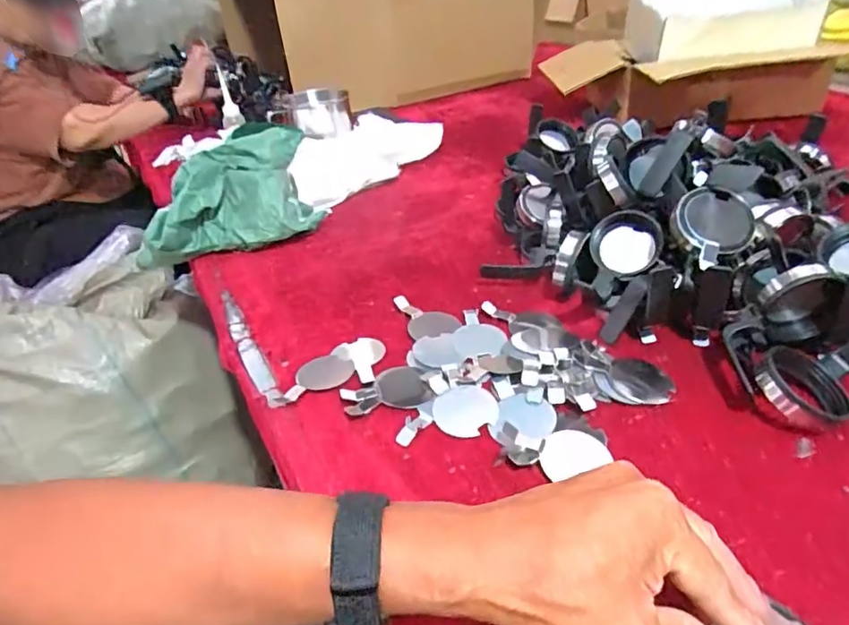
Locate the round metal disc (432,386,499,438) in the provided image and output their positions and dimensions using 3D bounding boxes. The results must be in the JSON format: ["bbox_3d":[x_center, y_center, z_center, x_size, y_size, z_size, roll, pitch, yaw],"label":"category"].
[{"bbox_3d":[0.036,0.087,0.492,0.055,0.007,0.053,-4,36,3],"label":"round metal disc"}]

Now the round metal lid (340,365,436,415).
[{"bbox_3d":[-0.035,0.071,0.520,0.081,0.006,0.056,-9,36,-3],"label":"round metal lid"}]

